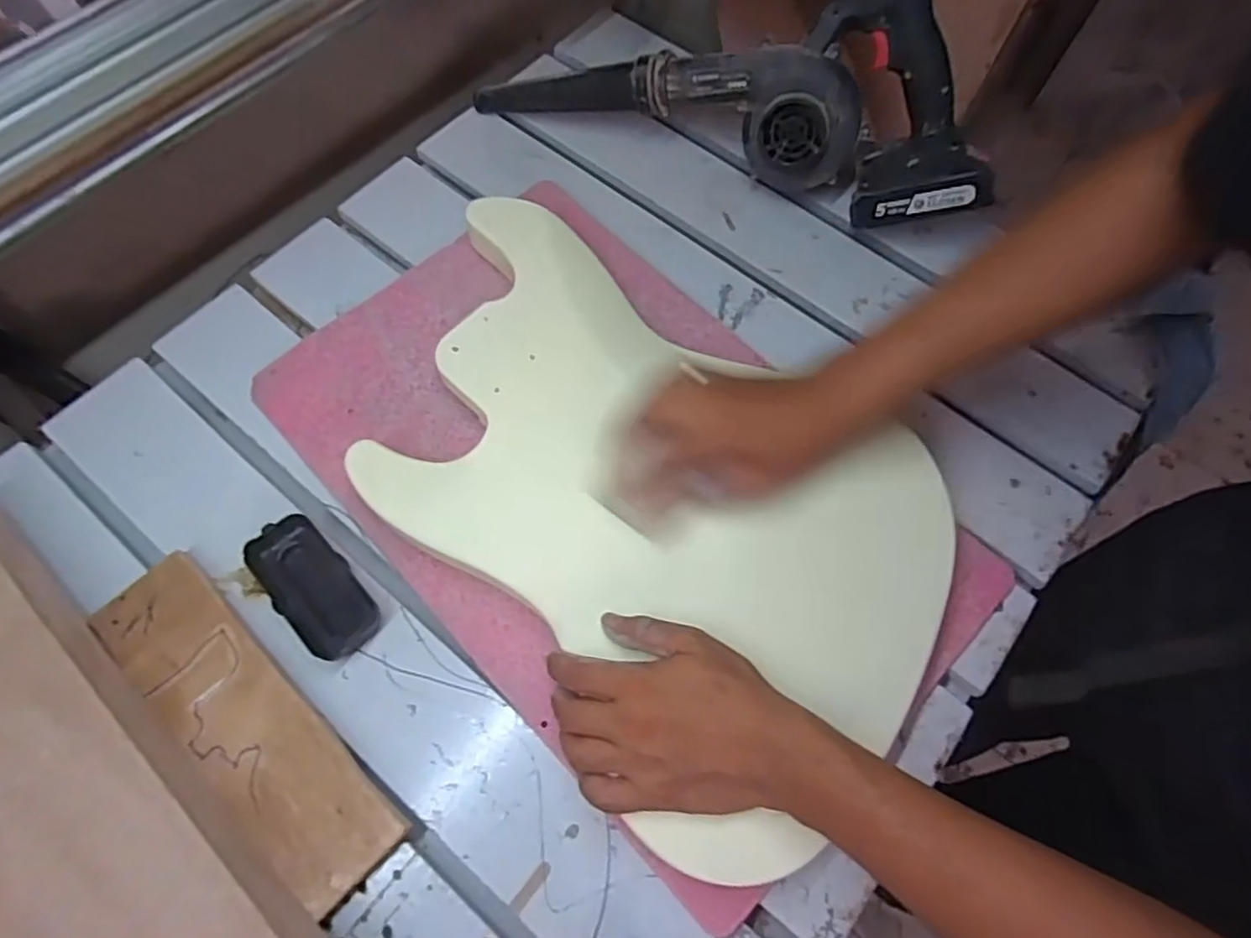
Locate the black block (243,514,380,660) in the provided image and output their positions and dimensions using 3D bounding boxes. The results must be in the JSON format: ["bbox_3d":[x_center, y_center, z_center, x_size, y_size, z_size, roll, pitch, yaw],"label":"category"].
[{"bbox_3d":[-0.228,0.087,0.491,0.052,0.024,0.109,-37,73,-16],"label":"black block"}]

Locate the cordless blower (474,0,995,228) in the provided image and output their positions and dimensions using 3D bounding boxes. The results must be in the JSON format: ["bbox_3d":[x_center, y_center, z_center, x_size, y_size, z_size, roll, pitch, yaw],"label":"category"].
[{"bbox_3d":[0.101,-0.348,0.612,0.482,0.165,0.103,24,68,7],"label":"cordless blower"}]

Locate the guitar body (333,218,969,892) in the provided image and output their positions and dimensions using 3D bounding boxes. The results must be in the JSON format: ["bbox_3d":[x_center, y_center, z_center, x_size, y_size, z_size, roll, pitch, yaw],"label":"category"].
[{"bbox_3d":[-0.005,0.011,0.490,0.481,0.045,0.305,38,71,13],"label":"guitar body"}]

